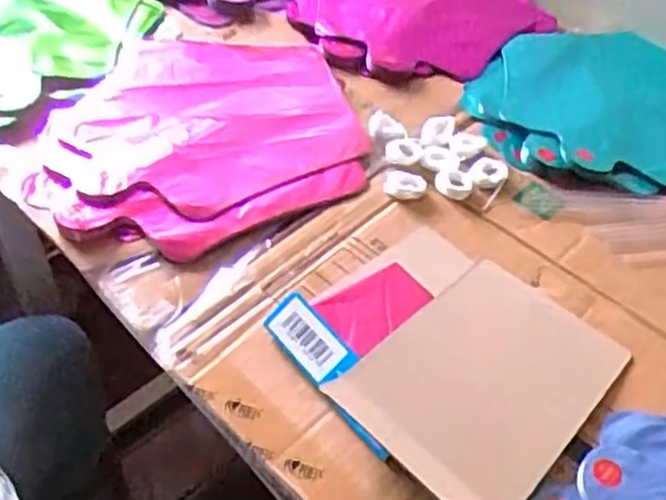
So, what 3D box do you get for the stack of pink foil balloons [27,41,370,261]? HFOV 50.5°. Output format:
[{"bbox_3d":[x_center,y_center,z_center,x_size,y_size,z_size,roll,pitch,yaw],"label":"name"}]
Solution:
[{"bbox_3d":[-0.107,-0.101,0.567,0.243,0.016,0.248,-11,48,-15],"label":"stack of pink foil balloons"}]

